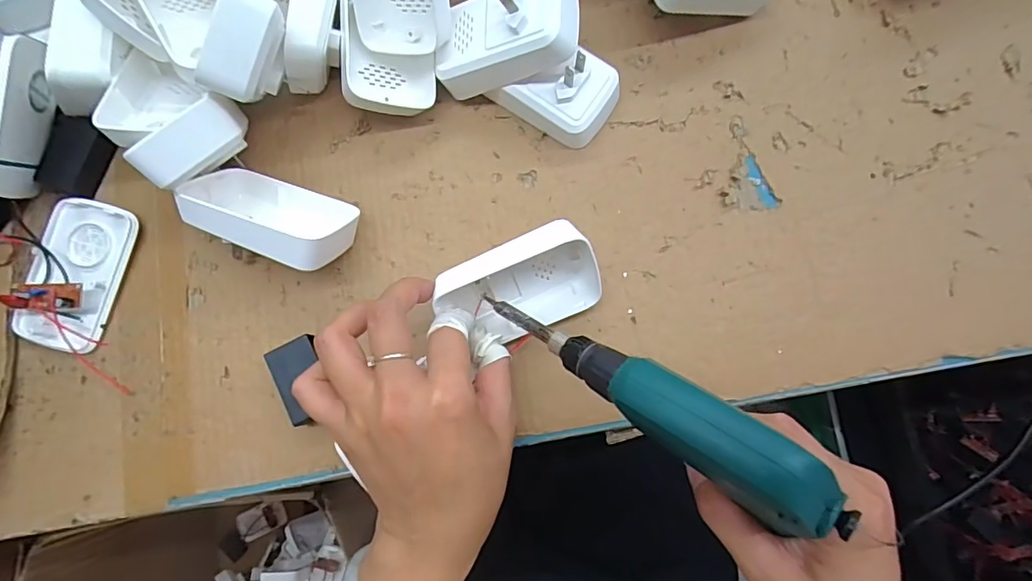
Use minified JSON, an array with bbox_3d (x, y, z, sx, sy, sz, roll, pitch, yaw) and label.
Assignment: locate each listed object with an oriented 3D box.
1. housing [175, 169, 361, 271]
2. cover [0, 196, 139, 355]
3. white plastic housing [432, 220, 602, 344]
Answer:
[{"bbox_3d":[-0.154,-0.044,0.312,0.097,0.029,0.065,19,38,7],"label":"housing"},{"bbox_3d":[-0.287,-0.012,0.320,0.058,0.019,0.095,12,80,3],"label":"cover"},{"bbox_3d":[0.005,-0.001,0.298,0.096,0.049,0.050,-23,80,-3],"label":"white plastic housing"}]

